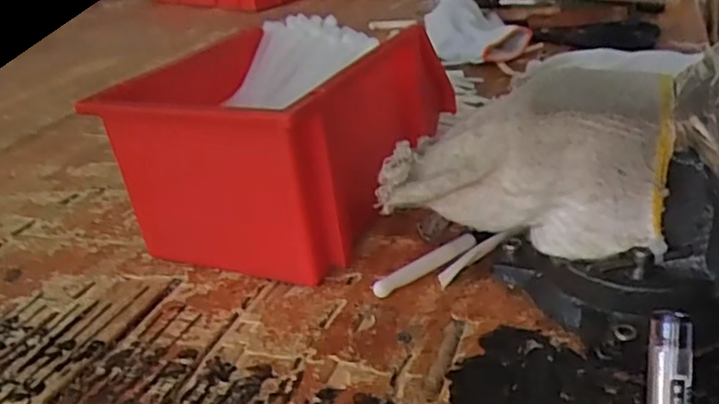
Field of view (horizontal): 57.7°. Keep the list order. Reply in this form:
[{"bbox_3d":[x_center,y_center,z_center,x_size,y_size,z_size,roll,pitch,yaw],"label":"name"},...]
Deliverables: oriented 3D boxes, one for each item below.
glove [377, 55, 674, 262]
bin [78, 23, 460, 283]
[{"bbox_3d":[0.081,-0.022,0.339,0.135,0.079,0.074,-2,28,10],"label":"glove"},{"bbox_3d":[-0.039,-0.050,0.472,0.139,0.116,0.232,6,28,25],"label":"bin"}]

